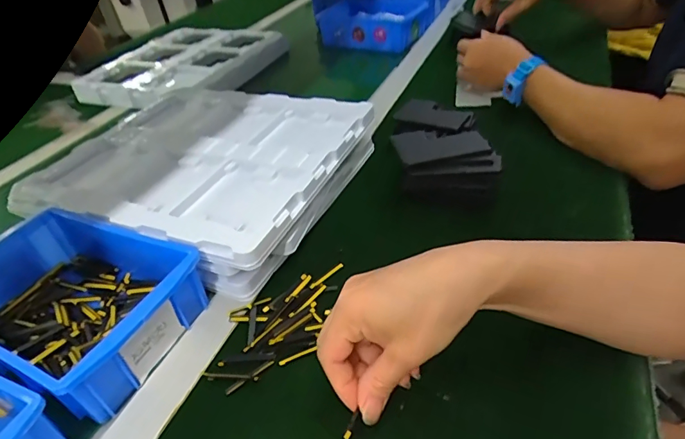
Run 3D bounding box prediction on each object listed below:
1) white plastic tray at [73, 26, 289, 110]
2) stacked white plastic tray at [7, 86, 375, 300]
[{"bbox_3d":[-0.333,-0.341,0.928,0.331,0.043,0.374,8,42,17],"label":"white plastic tray"},{"bbox_3d":[-0.158,-0.068,0.519,0.322,0.055,0.293,12,43,22],"label":"stacked white plastic tray"}]

